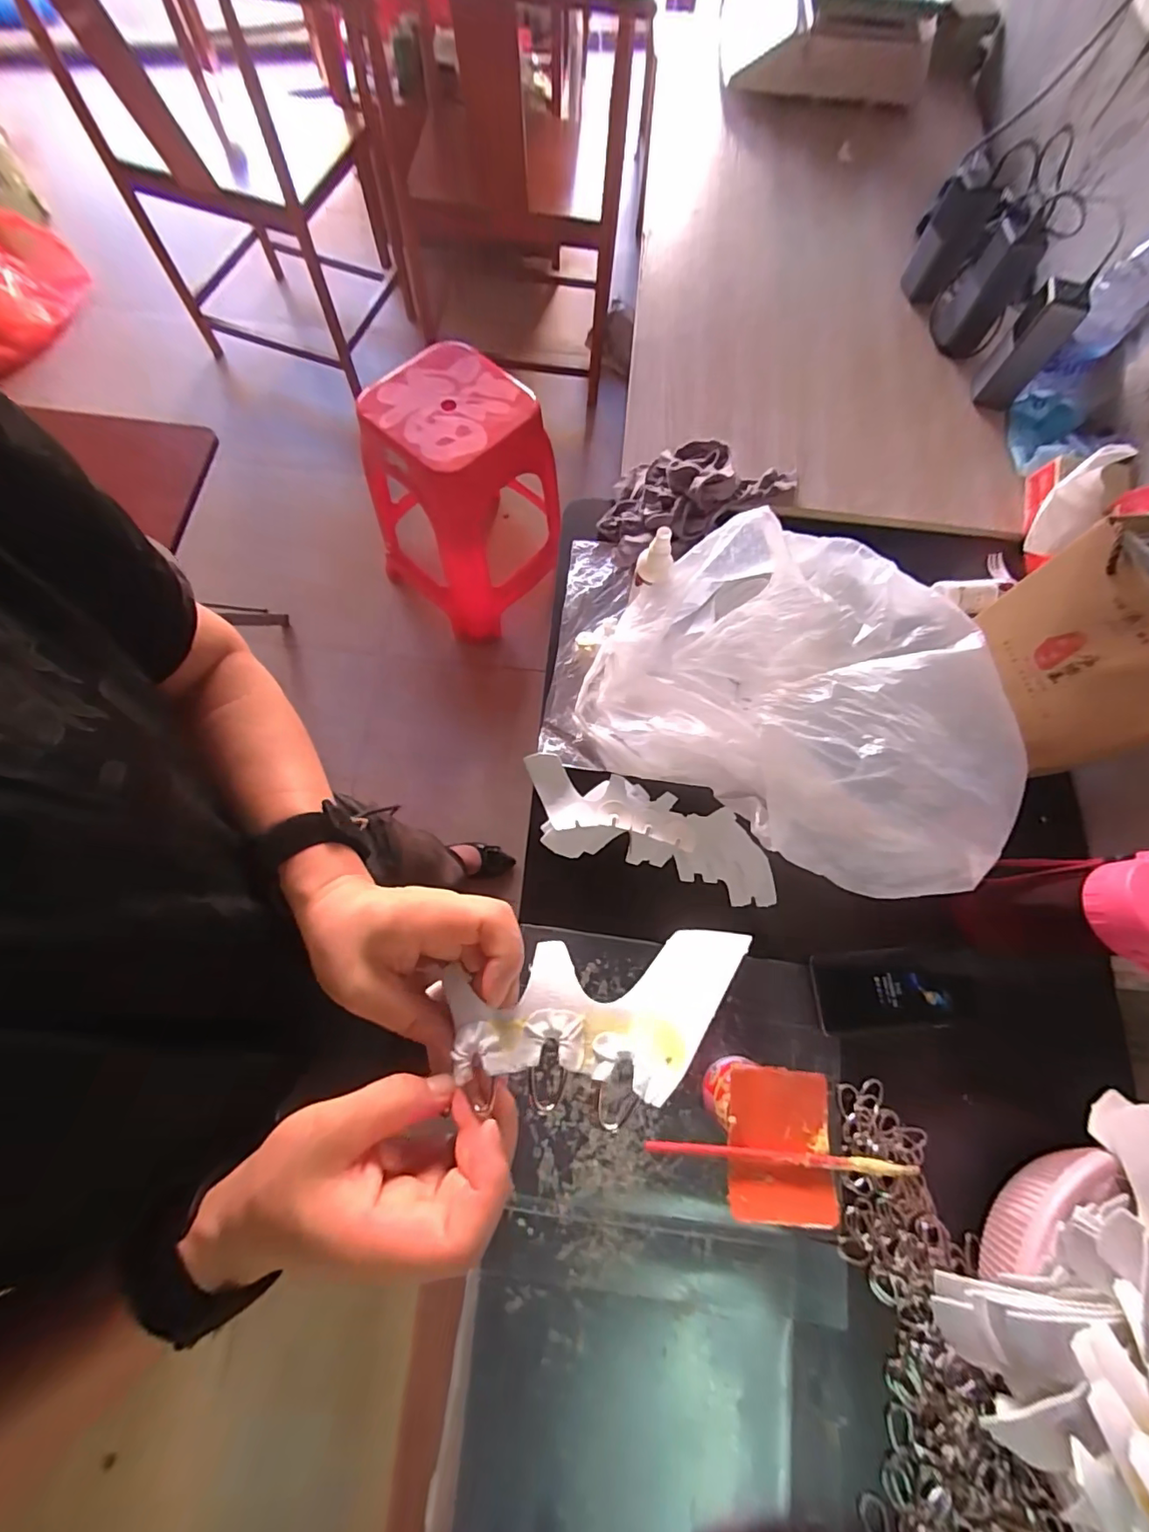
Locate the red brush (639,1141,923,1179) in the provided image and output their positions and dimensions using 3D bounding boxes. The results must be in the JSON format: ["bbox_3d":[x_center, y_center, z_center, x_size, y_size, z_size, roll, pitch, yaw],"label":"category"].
[{"bbox_3d":[0.156,0.299,0.407,0.203,0.010,0.010,6,72,0],"label":"red brush"}]

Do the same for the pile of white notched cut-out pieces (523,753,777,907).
[{"bbox_3d":[0.074,0.066,0.547,0.266,0.021,0.089,17,72,3],"label":"pile of white notched cut-out pieces"}]

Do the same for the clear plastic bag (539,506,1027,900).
[{"bbox_3d":[0.193,-0.070,0.540,0.439,0.145,0.339,11,72,1],"label":"clear plastic bag"}]

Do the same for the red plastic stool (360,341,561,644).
[{"bbox_3d":[-0.274,-0.617,1.251,0.389,0.442,0.345,42,75,11],"label":"red plastic stool"}]

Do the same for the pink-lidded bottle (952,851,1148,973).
[{"bbox_3d":[0.411,0.122,0.445,0.072,0.162,0.079,1,72,-2],"label":"pink-lidded bottle"}]

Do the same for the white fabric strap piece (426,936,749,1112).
[{"bbox_3d":[0.016,0.117,0.251,0.143,0.029,0.065,-6,72,-10],"label":"white fabric strap piece"}]

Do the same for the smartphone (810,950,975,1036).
[{"bbox_3d":[0.307,0.216,0.516,0.150,0.009,0.070,-2,72,-3],"label":"smartphone"}]

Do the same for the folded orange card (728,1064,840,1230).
[{"bbox_3d":[0.159,0.289,0.411,0.079,0.014,0.099,5,72,0],"label":"folded orange card"}]

